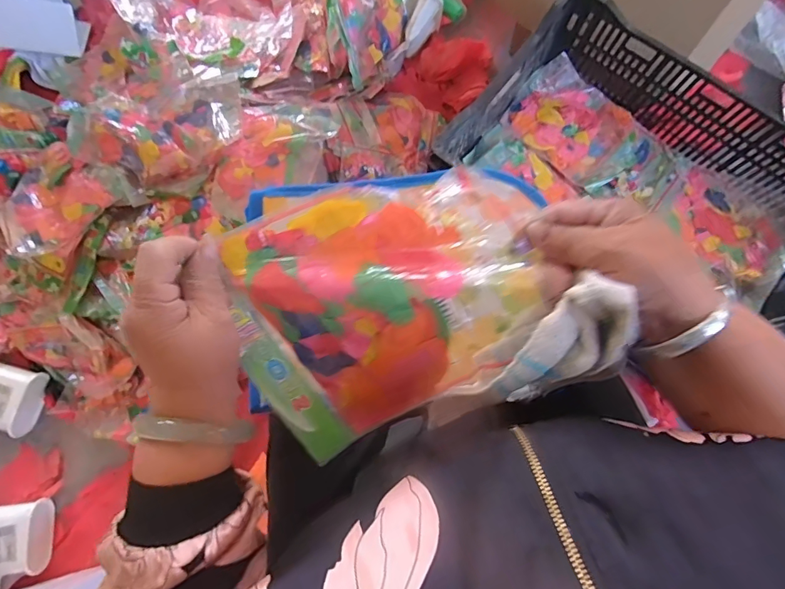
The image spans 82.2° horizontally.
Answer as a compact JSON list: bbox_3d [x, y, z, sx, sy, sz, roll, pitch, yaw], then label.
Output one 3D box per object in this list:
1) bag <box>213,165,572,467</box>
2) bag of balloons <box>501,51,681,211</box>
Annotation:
[{"bbox_3d":[-0.006,0.003,0.308,0.215,0.030,0.167,-29,100,8],"label":"bag"},{"bbox_3d":[0.369,-0.285,0.832,0.318,0.041,0.194,37,79,8],"label":"bag of balloons"}]

